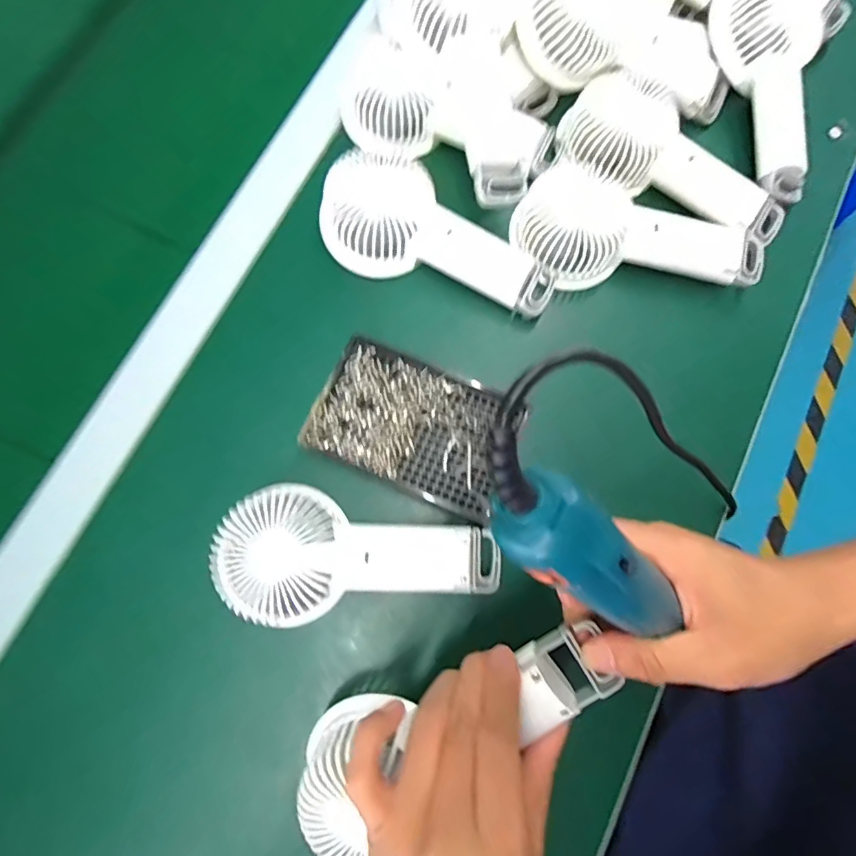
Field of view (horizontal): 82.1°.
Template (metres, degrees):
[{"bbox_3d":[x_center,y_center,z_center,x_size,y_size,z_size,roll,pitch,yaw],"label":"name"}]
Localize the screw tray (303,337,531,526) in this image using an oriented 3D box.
[{"bbox_3d":[-0.011,-0.002,0.343,0.134,0.006,0.089,21,80,3],"label":"screw tray"}]

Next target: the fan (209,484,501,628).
[{"bbox_3d":[-0.044,0.078,0.312,0.178,0.031,0.080,-2,79,-1],"label":"fan"}]

